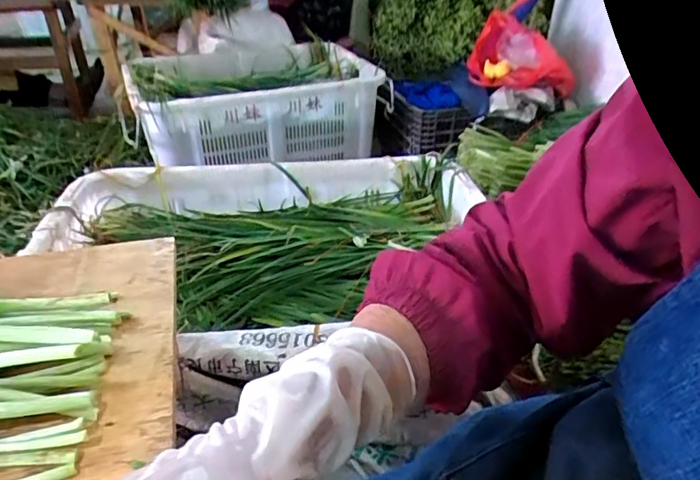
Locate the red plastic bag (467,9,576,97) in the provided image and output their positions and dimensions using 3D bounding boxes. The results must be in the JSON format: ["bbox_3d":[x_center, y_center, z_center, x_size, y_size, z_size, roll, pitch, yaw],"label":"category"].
[{"bbox_3d":[0.457,-0.479,1.330,0.272,0.169,0.138,11,33,12],"label":"red plastic bag"}]

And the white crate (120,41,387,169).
[{"bbox_3d":[-0.279,-0.358,1.370,0.591,0.231,0.453,-18,38,-29],"label":"white crate"}]

